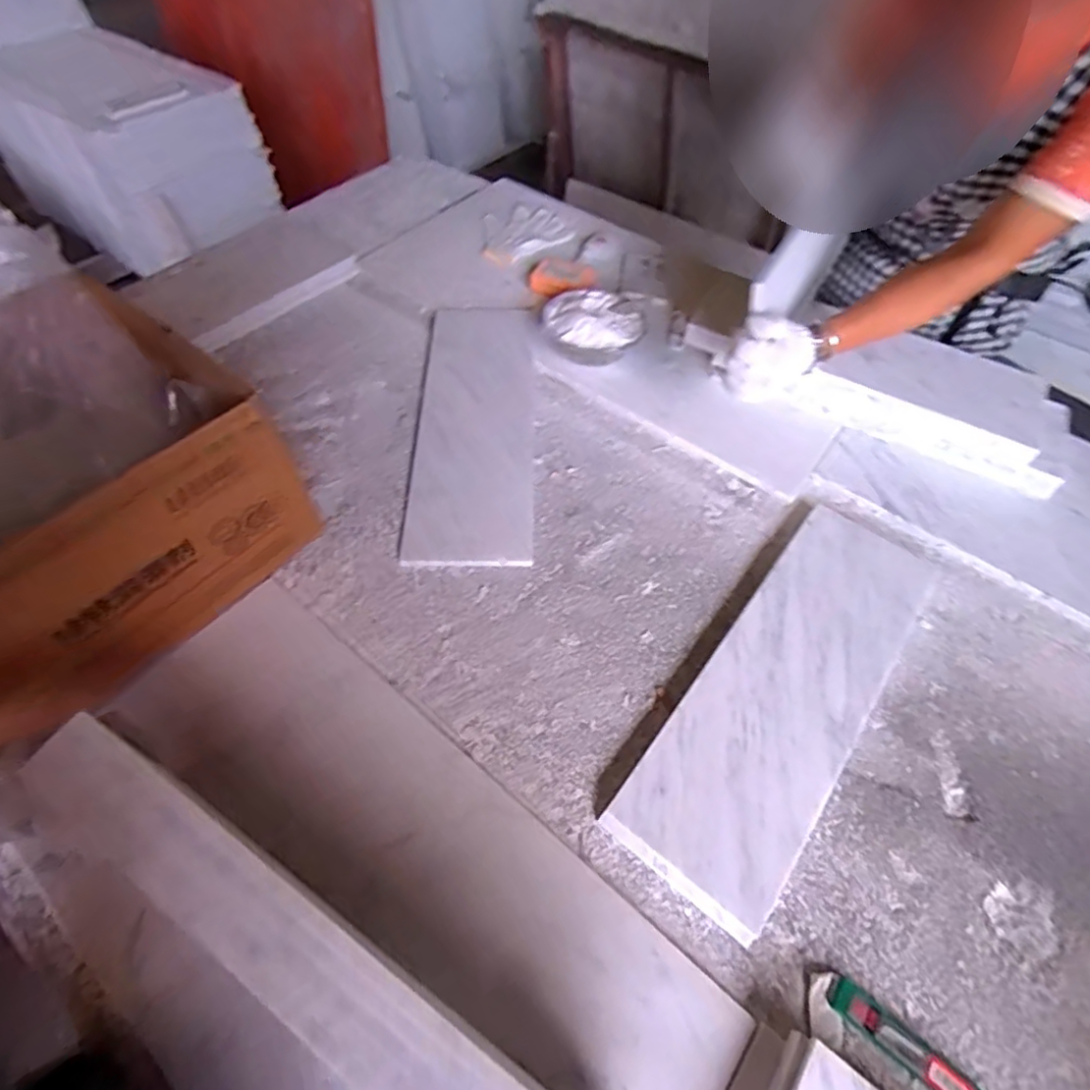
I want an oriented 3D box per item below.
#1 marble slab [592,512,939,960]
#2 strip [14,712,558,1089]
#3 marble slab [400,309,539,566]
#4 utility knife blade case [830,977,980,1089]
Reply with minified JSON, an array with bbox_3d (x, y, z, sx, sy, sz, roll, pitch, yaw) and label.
[{"bbox_3d":[0.259,0.139,0.621,0.157,0.031,0.470,34,59,20],"label":"marble slab"},{"bbox_3d":[-0.151,0.241,0.355,0.444,0.016,0.061,28,57,15],"label":"strip"},{"bbox_3d":[-0.094,-0.186,0.834,0.161,0.019,0.482,0,54,-3],"label":"marble slab"},{"bbox_3d":[0.279,0.387,0.457,0.121,0.013,0.030,36,60,21],"label":"utility knife blade case"}]

